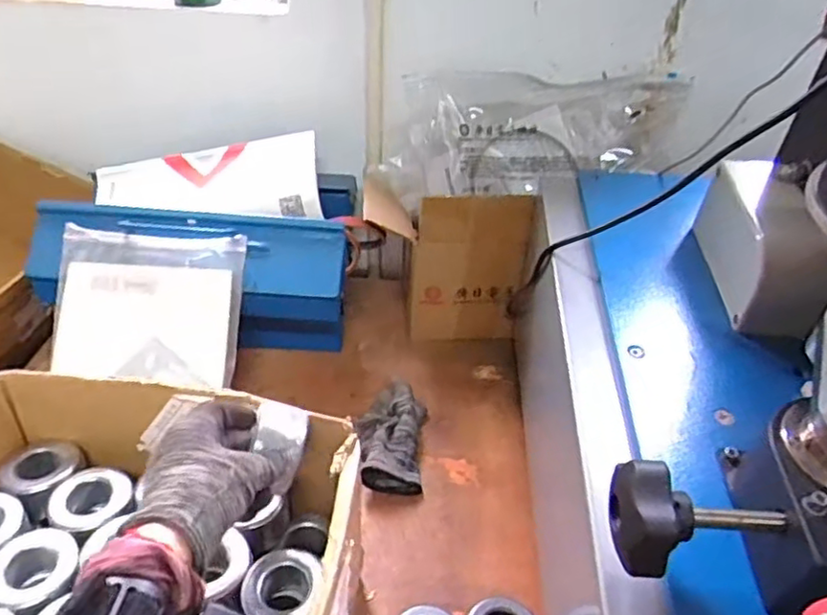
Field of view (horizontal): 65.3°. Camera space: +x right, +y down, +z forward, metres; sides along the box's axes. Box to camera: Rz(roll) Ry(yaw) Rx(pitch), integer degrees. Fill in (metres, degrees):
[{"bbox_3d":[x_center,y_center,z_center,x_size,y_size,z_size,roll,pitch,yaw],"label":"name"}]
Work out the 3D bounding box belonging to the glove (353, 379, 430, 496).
[{"bbox_3d":[-0.025,0.141,0.715,0.073,0.038,0.135,4,35,1],"label":"glove"}]

